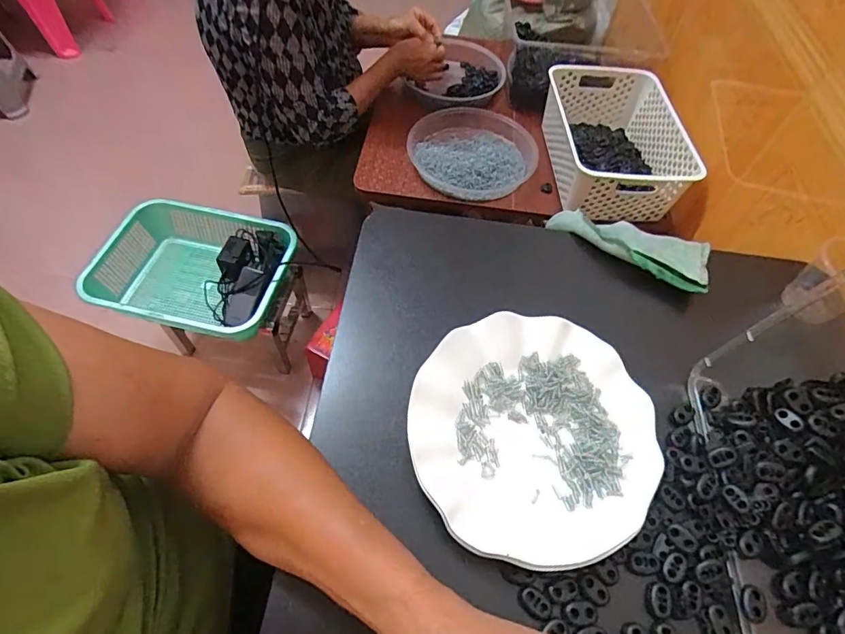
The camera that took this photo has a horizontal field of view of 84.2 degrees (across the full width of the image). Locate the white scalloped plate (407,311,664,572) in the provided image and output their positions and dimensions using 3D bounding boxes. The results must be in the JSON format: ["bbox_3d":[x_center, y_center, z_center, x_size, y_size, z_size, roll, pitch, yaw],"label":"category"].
[{"bbox_3d":[0.083,0.086,0.358,0.179,0.035,0.182,7,57,1],"label":"white scalloped plate"}]

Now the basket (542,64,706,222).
[{"bbox_3d":[0.339,-0.318,0.842,0.210,0.098,0.318,0,57,-4],"label":"basket"}]

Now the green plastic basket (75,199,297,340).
[{"bbox_3d":[-0.519,-0.106,1.074,0.439,0.115,0.314,17,57,7],"label":"green plastic basket"}]

